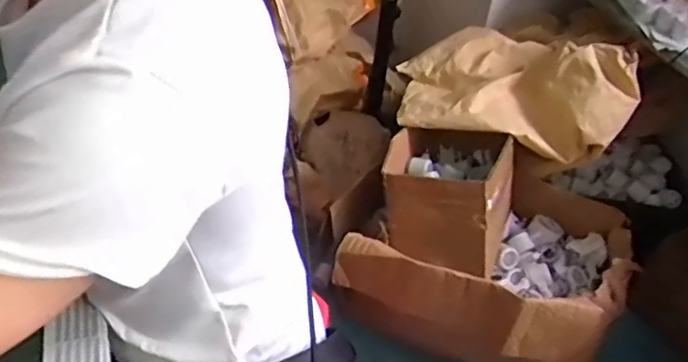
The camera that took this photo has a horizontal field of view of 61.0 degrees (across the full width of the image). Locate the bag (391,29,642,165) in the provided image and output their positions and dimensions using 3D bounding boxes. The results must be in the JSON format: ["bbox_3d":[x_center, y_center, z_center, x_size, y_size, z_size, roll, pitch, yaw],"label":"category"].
[{"bbox_3d":[0.420,-0.257,1.450,0.524,0.236,0.316,14,38,8],"label":"bag"}]

